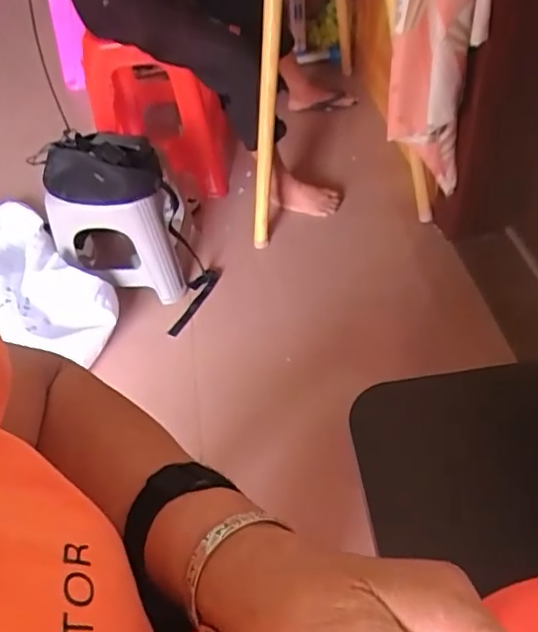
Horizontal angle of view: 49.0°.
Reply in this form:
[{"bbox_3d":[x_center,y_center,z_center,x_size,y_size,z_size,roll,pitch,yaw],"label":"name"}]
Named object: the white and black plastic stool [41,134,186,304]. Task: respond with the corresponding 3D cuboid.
[{"bbox_3d":[-0.363,-0.224,1.394,0.281,0.362,0.190,-8,48,0],"label":"white and black plastic stool"}]

